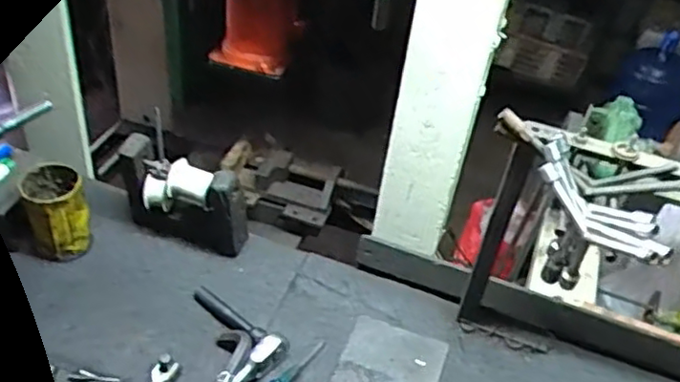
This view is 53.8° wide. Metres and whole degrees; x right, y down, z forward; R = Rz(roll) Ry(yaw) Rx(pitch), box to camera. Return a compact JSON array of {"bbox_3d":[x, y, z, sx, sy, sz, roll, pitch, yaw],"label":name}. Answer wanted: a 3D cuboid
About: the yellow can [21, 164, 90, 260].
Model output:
[{"bbox_3d":[-0.380,0.030,0.902,0.075,0.102,0.079,-13,45,-23],"label":"yellow can"}]

